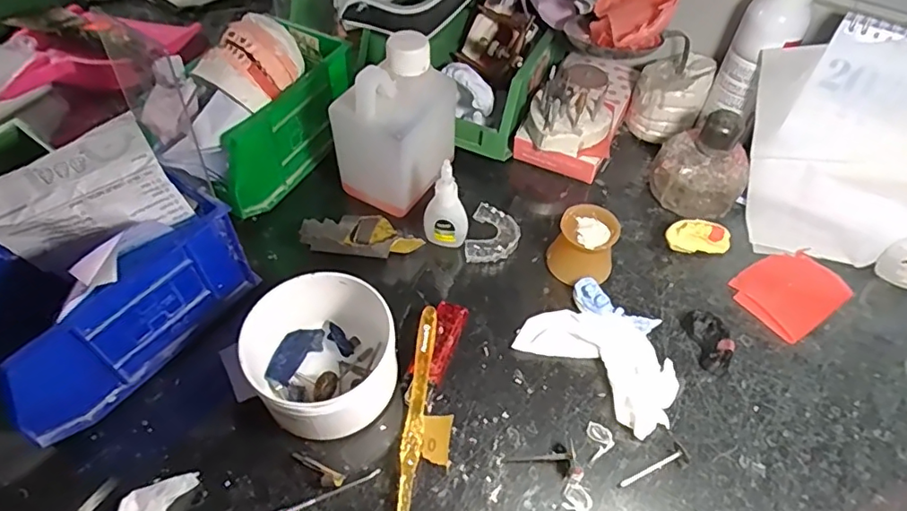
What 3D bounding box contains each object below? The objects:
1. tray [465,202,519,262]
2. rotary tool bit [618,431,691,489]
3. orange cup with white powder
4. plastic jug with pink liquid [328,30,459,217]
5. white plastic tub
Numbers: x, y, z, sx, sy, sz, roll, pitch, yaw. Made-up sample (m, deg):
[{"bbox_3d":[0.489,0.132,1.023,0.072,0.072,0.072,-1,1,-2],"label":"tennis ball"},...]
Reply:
[{"bbox_3d":[0.034,-0.016,0.460,0.040,0.015,0.056,11,53,7],"label":"tray"},{"bbox_3d":[0.126,0.131,0.351,0.051,0.008,0.020,-16,55,-14],"label":"rotary tool bit"},{"bbox_3d":[0.102,-0.006,0.433,0.049,0.045,0.051,1,52,-1],"label":"orange cup with white powder"},{"bbox_3d":[-0.045,-0.109,0.448,0.068,0.118,0.086,24,56,16],"label":"plastic jug with pink liquid"},{"bbox_3d":[-0.086,0.067,0.360,0.088,0.060,0.090,1,52,-1],"label":"white plastic tub"}]

